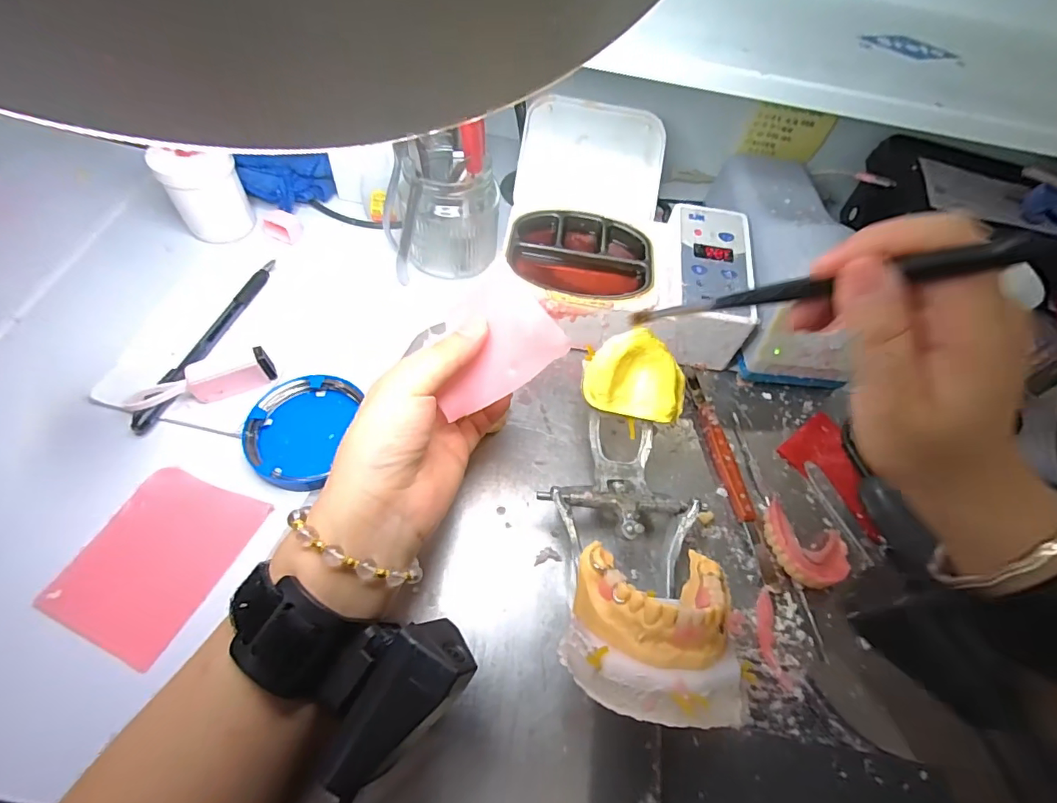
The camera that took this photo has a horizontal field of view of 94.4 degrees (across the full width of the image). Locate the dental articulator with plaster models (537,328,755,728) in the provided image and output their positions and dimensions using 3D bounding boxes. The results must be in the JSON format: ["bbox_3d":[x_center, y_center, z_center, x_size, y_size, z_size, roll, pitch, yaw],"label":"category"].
[{"bbox_3d":[0.058,0.053,0.264,0.078,0.094,0.196,5,63,0],"label":"dental articulator with plaster models"}]

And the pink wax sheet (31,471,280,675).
[{"bbox_3d":[-0.218,0.093,0.292,0.069,0.008,0.100,43,55,-25],"label":"pink wax sheet"}]

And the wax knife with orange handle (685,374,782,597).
[{"bbox_3d":[0.139,0.048,0.337,0.013,0.014,0.154,-4,59,-11],"label":"wax knife with orange handle"}]

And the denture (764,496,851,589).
[{"bbox_3d":[0.175,0.094,0.312,0.054,0.021,0.044,27,58,9],"label":"denture"}]

